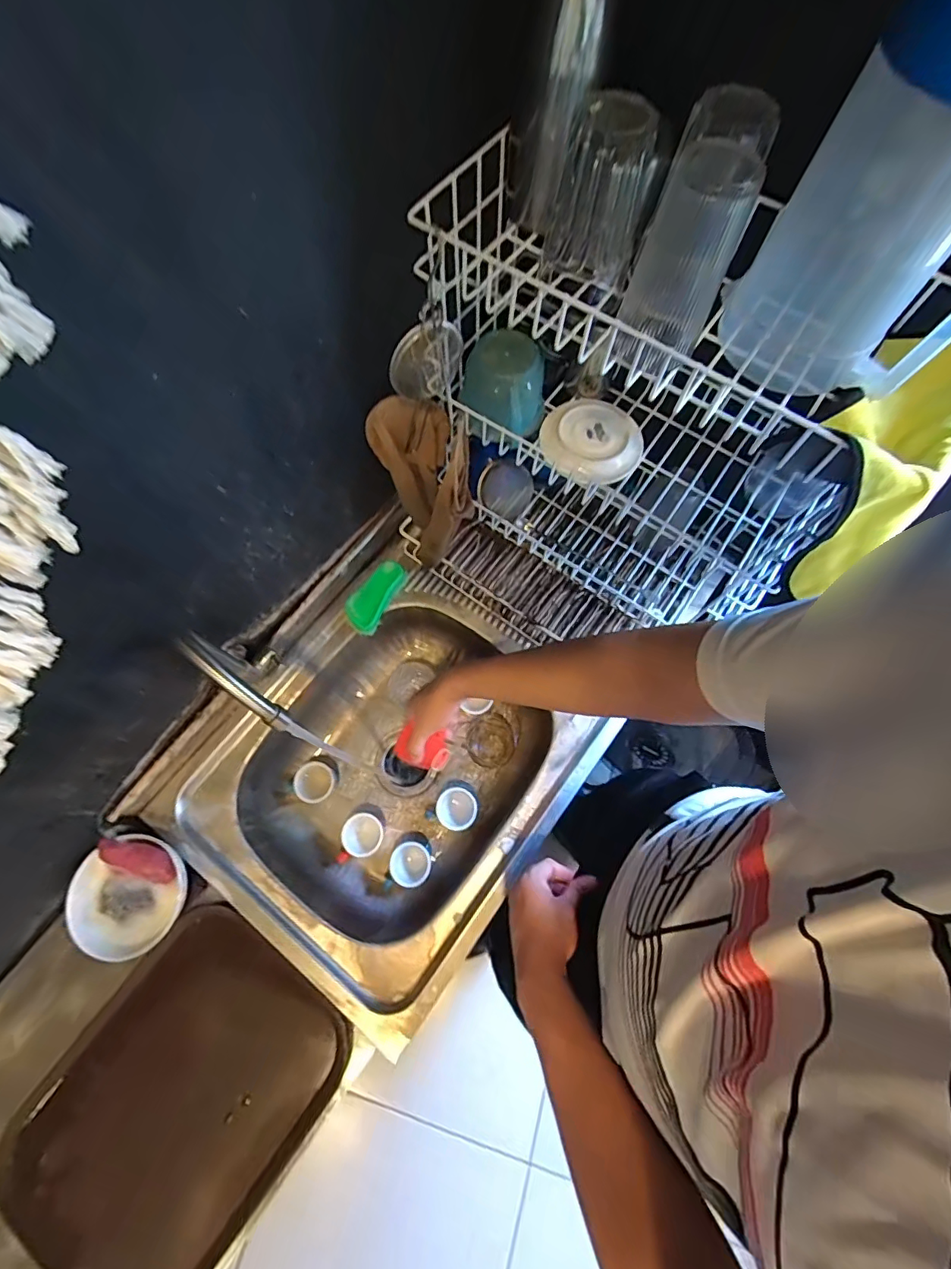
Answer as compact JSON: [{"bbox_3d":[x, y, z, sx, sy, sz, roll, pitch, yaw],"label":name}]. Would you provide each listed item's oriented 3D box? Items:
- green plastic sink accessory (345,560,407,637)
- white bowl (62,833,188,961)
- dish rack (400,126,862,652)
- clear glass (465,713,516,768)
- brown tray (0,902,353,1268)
[{"bbox_3d":[-0.160,-0.063,0.807,0.054,0.024,0.124,27,75,9],"label":"green plastic sink accessory"},{"bbox_3d":[-0.475,0.355,0.691,0.152,0.040,0.143,0,72,1],"label":"white bowl"},{"bbox_3d":[0.149,-0.201,0.643,0.479,0.447,0.334,35,76,11],"label":"dish rack"},{"bbox_3d":[0.025,0.178,0.853,0.082,0.064,0.085,0,72,1],"label":"clear glass"},{"bbox_3d":[-0.380,0.591,0.643,0.303,0.032,0.394,36,77,12],"label":"brown tray"}]

